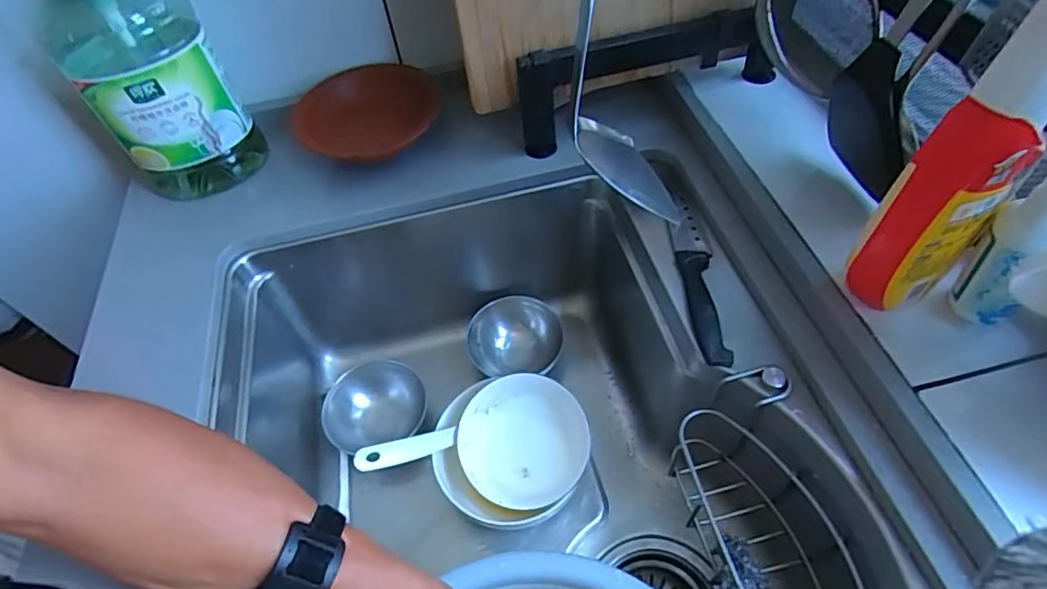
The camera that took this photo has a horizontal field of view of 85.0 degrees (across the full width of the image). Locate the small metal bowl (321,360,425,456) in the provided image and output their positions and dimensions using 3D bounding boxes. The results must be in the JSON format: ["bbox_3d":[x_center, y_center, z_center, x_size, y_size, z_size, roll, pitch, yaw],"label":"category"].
[{"bbox_3d":[-0.165,0.124,0.634,0.108,0.035,0.091,-24,55,-12],"label":"small metal bowl"}]

